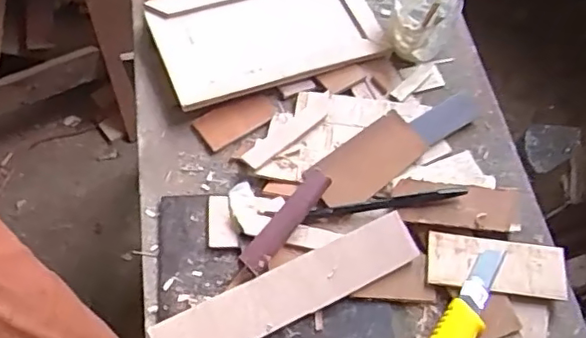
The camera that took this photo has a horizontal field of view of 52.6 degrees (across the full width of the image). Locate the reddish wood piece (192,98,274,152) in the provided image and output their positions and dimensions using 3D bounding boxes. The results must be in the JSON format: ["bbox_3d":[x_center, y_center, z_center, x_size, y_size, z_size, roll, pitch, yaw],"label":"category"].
[{"bbox_3d":[-0.053,-0.047,0.551,0.075,0.005,0.038,-33,67,-18],"label":"reddish wood piece"}]

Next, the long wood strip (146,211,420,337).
[{"bbox_3d":[-0.003,0.096,0.460,0.213,0.007,0.043,-23,75,-14],"label":"long wood strip"}]

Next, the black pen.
[{"bbox_3d":[0.080,0.028,0.497,0.135,0.008,0.010,-8,62,-7],"label":"black pen"}]

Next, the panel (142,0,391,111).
[{"bbox_3d":[-0.027,-0.137,0.588,0.210,0.028,0.133,-20,64,-13],"label":"panel"}]

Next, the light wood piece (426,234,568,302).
[{"bbox_3d":[0.168,0.080,0.490,0.111,0.008,0.045,7,61,1],"label":"light wood piece"}]

